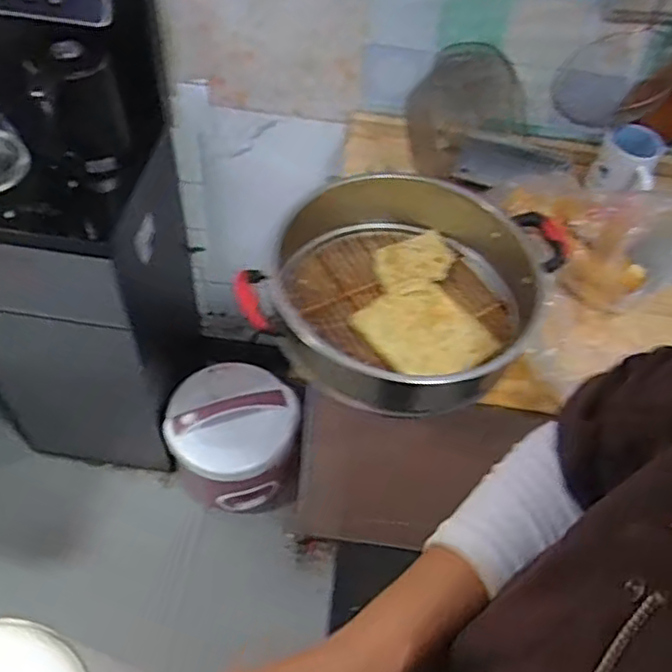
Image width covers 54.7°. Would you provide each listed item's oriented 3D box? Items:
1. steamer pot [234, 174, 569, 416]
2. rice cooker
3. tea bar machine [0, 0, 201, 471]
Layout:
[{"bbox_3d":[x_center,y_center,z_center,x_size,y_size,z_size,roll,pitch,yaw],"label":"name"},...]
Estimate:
[{"bbox_3d":[0.072,-0.058,0.782,0.319,0.121,0.310,3,54,-4],"label":"steamer pot"},{"bbox_3d":[-0.210,0.225,1.386,0.275,0.237,0.244,5,53,-2],"label":"rice cooker"},{"bbox_3d":[-0.465,-0.194,1.111,0.328,0.884,0.322,6,53,-1],"label":"tea bar machine"}]

